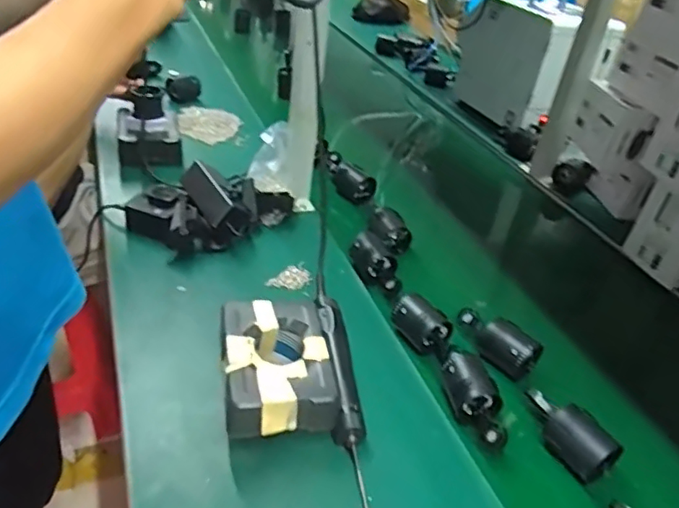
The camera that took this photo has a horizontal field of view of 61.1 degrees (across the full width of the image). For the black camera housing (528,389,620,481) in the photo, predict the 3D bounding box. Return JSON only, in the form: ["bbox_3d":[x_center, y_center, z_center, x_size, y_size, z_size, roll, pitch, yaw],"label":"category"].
[{"bbox_3d":[0.252,0.195,0.645,0.051,0.053,0.119,-9,35,-24],"label":"black camera housing"}]

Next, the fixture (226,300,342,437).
[{"bbox_3d":[-0.068,0.124,0.634,0.114,0.072,0.164,-1,32,-13],"label":"fixture"}]

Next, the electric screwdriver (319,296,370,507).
[{"bbox_3d":[0.005,0.156,0.629,0.032,0.053,0.279,1,32,-9],"label":"electric screwdriver"}]

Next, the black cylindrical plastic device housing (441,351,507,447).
[{"bbox_3d":[0.158,0.169,0.662,0.050,0.044,0.121,-8,55,-22],"label":"black cylindrical plastic device housing"}]

